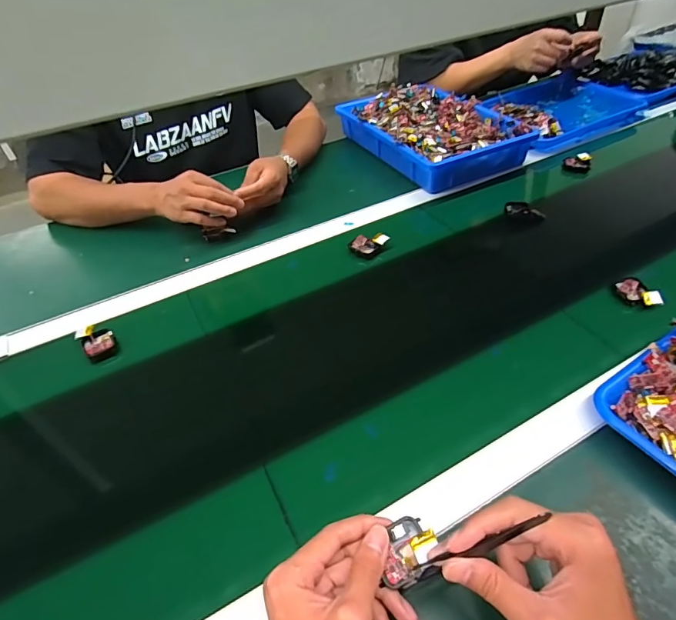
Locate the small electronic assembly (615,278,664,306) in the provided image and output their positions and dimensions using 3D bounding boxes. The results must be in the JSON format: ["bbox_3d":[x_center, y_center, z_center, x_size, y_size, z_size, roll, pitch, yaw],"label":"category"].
[{"bbox_3d":[0.388,-0.022,0.559,0.034,0.010,0.054,-29,50,-1],"label":"small electronic assembly"}]

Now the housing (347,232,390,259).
[{"bbox_3d":[0.047,-0.104,0.668,0.046,0.016,0.053,32,54,31],"label":"housing"}]

